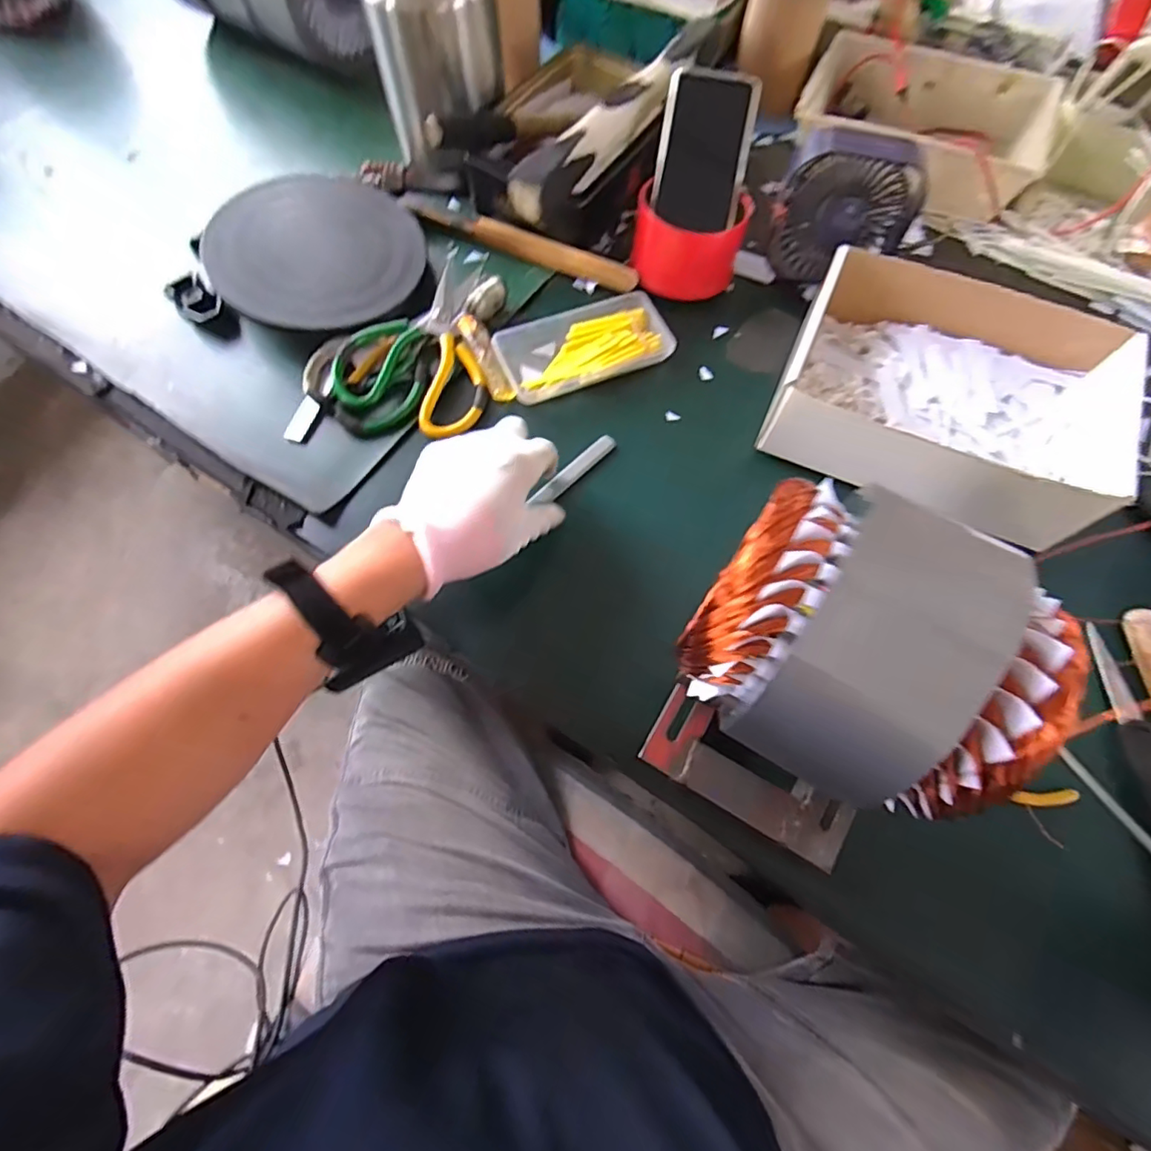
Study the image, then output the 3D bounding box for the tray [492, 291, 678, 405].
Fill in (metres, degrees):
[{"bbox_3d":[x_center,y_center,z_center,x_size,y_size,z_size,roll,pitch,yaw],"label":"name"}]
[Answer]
[{"bbox_3d":[0.007,-0.217,0.526,0.155,0.015,0.091,-23,70,-8],"label":"tray"}]

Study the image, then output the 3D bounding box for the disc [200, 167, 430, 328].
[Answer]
[{"bbox_3d":[-0.248,-0.317,0.542,0.184,0.038,0.184,0,68,0],"label":"disc"}]

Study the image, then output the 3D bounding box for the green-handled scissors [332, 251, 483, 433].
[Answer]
[{"bbox_3d":[-0.153,-0.231,0.514,0.073,0.017,0.228,18,70,8],"label":"green-handled scissors"}]

